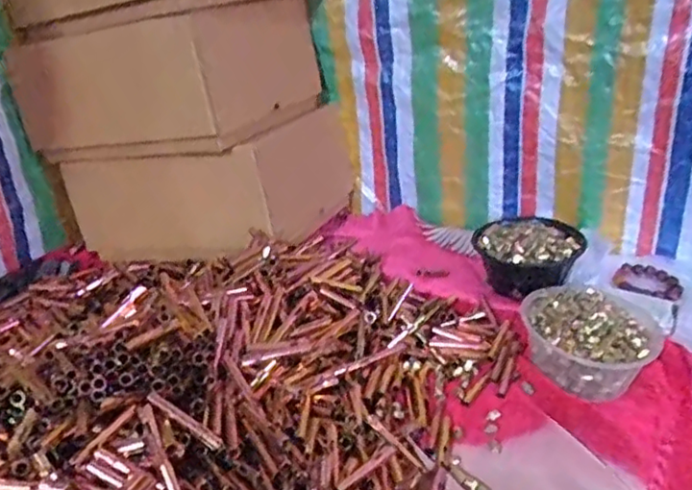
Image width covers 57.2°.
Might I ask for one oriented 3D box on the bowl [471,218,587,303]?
[{"bbox_3d":[0.285,0.008,0.993,0.161,0.079,0.177,7,27,19],"label":"bowl"}]

